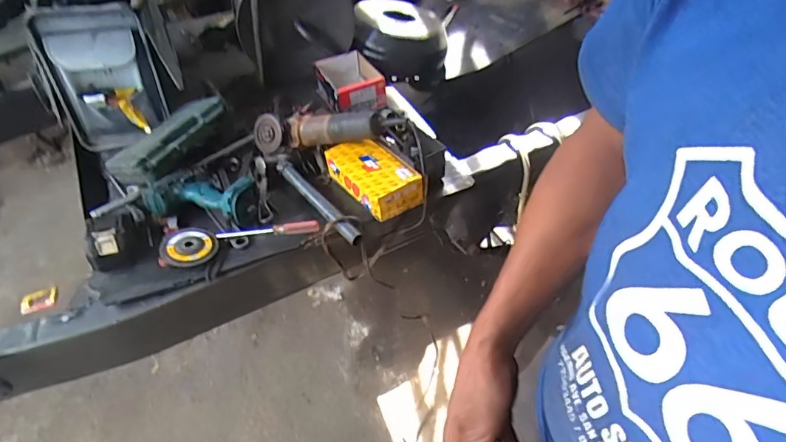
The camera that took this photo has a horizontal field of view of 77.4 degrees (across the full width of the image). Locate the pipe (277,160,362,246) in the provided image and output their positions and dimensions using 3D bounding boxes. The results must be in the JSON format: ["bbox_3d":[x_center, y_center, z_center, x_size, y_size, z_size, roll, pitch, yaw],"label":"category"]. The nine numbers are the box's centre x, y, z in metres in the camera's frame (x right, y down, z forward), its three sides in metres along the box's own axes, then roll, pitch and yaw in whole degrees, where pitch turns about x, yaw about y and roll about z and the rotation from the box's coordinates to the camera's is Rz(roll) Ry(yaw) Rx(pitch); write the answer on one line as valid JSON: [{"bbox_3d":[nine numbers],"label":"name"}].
[{"bbox_3d":[-0.148,-0.043,0.949,0.030,0.028,0.266,-31,52,-22],"label":"pipe"}]

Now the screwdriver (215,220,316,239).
[{"bbox_3d":[-0.228,0.015,0.891,0.187,0.028,0.025,-2,47,4],"label":"screwdriver"}]

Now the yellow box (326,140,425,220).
[{"bbox_3d":[-0.042,-0.090,0.965,0.103,0.060,0.193,-32,52,-22],"label":"yellow box"}]

